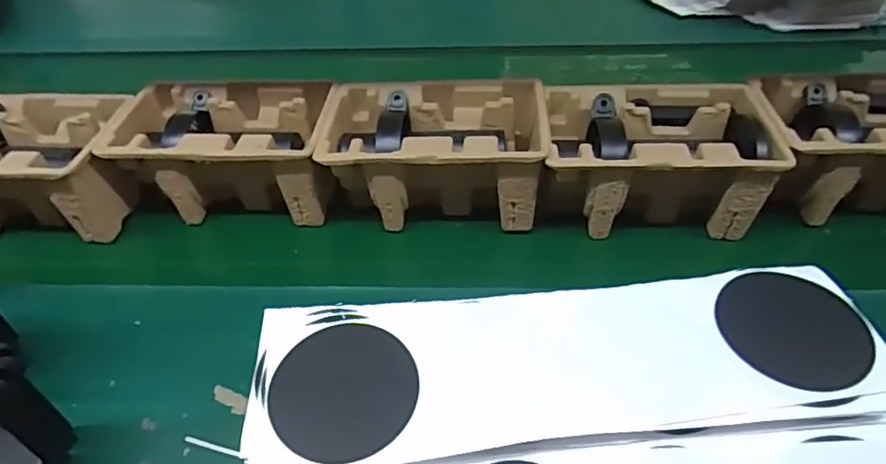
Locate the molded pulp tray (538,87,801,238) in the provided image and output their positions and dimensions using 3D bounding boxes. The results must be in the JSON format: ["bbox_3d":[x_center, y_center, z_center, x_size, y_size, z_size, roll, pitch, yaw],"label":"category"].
[{"bbox_3d":[0.217,-0.076,0.606,0.209,0.105,0.145,2,43,6],"label":"molded pulp tray"}]

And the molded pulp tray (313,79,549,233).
[{"bbox_3d":[-0.007,-0.083,0.620,0.220,0.102,0.140,1,43,5],"label":"molded pulp tray"}]

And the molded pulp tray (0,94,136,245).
[{"bbox_3d":[-0.458,-0.071,0.636,0.224,0.100,0.143,-2,42,2],"label":"molded pulp tray"}]

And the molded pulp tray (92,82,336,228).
[{"bbox_3d":[-0.232,-0.089,0.644,0.224,0.099,0.144,-1,42,4],"label":"molded pulp tray"}]

